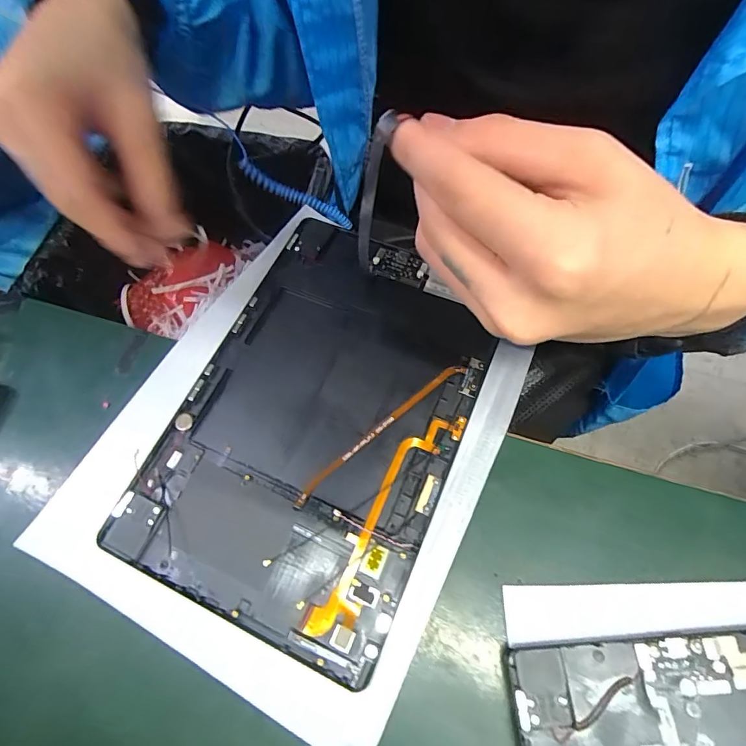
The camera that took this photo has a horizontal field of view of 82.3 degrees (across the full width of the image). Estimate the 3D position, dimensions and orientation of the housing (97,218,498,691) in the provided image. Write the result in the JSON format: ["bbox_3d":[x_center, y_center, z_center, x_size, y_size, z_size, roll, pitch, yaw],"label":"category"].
[{"bbox_3d":[-0.029,0.020,0.248,0.155,0.008,0.227,21,68,11],"label":"housing"}]

